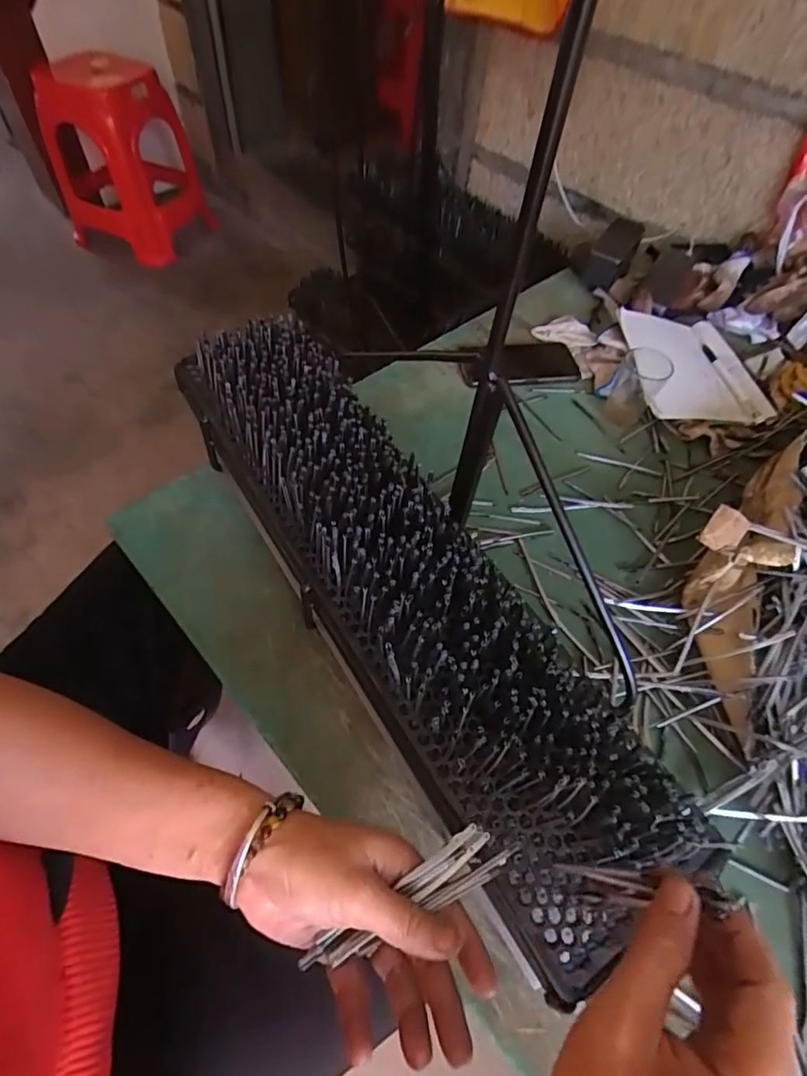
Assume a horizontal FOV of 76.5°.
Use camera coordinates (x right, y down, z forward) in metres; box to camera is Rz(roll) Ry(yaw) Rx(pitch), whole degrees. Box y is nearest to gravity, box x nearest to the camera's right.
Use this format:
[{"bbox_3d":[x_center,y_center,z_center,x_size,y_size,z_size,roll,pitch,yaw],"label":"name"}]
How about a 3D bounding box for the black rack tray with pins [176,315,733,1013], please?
[{"bbox_3d":[-0.017,0.013,0.415,0.131,0.071,0.572,-28,64,-20],"label":"black rack tray with pins"}]

